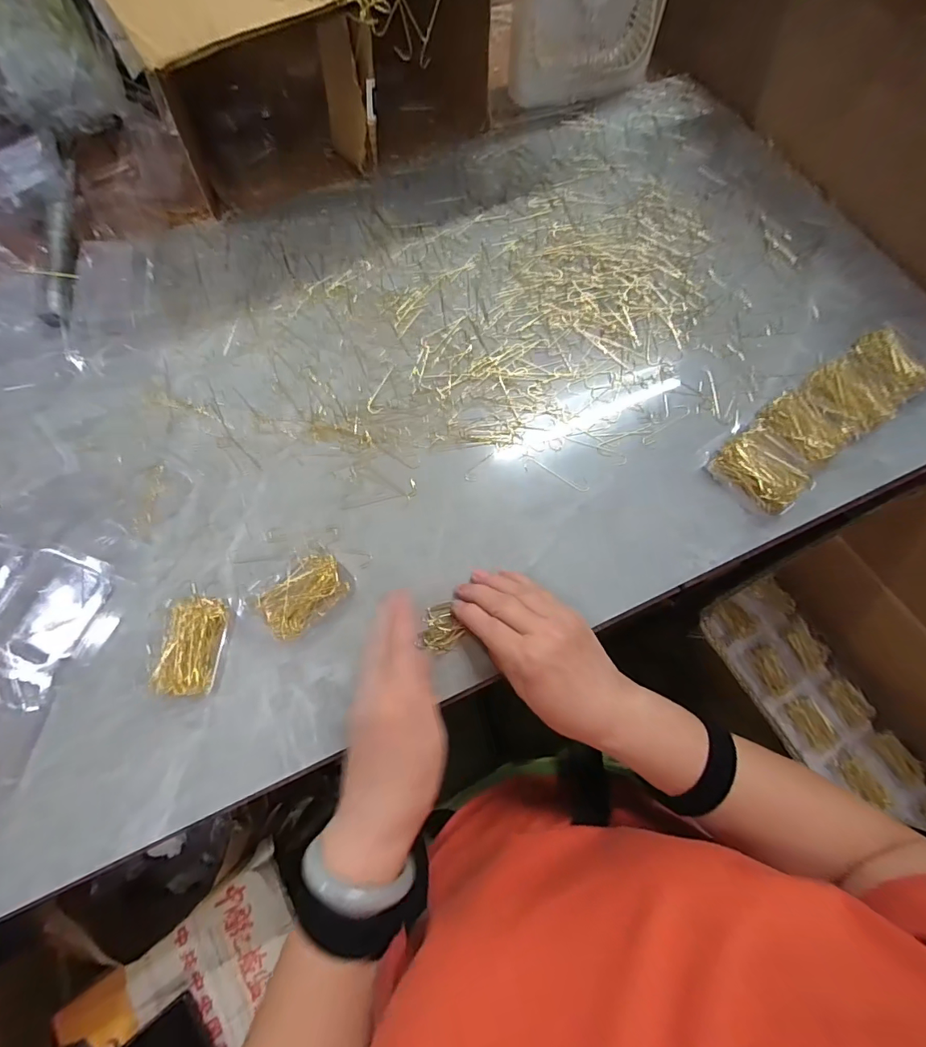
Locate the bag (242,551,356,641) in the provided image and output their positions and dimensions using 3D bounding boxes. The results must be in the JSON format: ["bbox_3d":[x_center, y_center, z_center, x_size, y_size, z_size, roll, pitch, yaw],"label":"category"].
[{"bbox_3d":[-0.132,0.055,0.368,0.077,0.016,0.058,-37,74,-13],"label":"bag"}]

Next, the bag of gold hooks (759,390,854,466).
[{"bbox_3d":[0.308,-0.087,0.407,0.054,0.018,0.067,-28,72,-10],"label":"bag of gold hooks"}]

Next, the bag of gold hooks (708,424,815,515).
[{"bbox_3d":[0.262,-0.048,0.391,0.066,0.017,0.071,-34,73,-12],"label":"bag of gold hooks"}]

